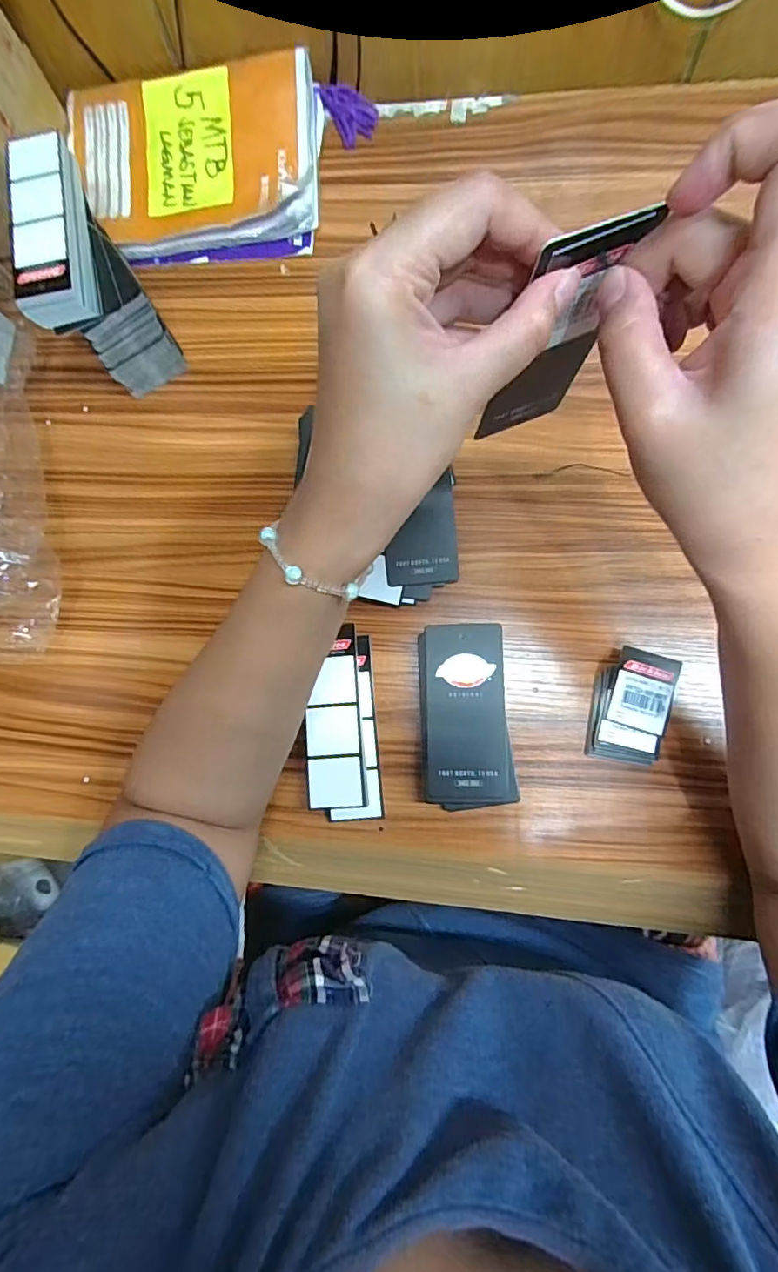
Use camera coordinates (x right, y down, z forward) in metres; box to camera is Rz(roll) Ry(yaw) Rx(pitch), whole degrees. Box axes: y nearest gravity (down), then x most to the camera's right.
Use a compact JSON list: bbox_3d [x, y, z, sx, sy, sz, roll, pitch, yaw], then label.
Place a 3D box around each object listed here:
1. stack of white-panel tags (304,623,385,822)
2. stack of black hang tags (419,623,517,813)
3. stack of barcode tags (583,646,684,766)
[{"bbox_3d":[-0.032,0.060,0.356,0.046,0.021,0.124,-6,82,5],"label":"stack of white-panel tags"},{"bbox_3d":[0.050,0.052,0.347,0.058,0.024,0.116,-3,83,6],"label":"stack of black hang tags"},{"bbox_3d":[0.157,0.045,0.342,0.045,0.015,0.071,13,85,8],"label":"stack of barcode tags"}]

